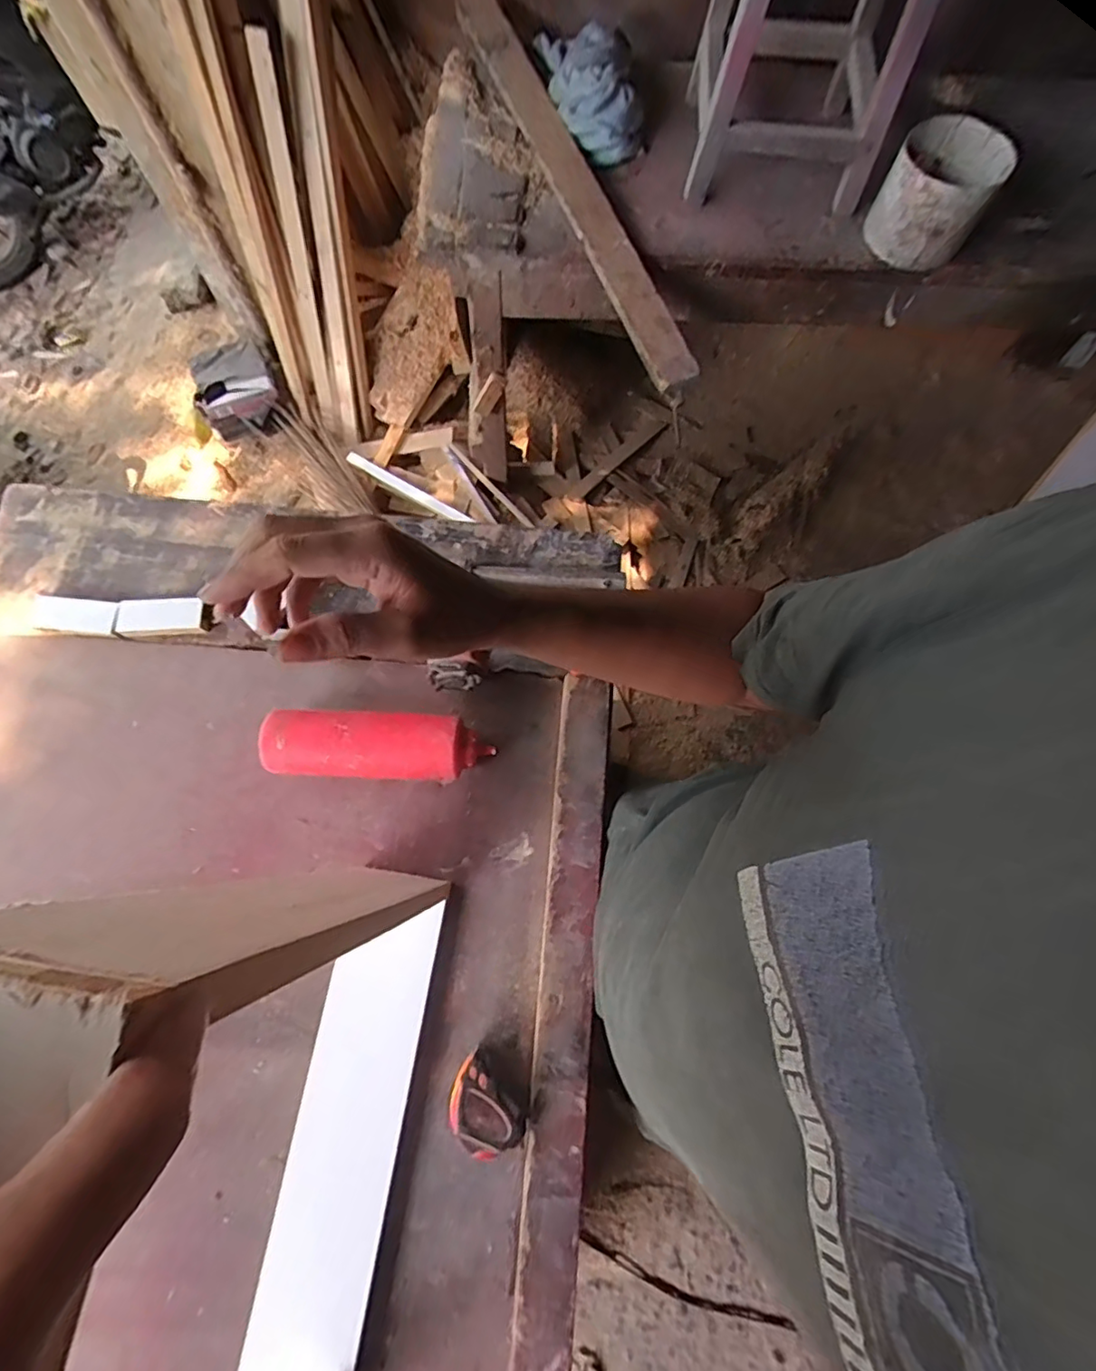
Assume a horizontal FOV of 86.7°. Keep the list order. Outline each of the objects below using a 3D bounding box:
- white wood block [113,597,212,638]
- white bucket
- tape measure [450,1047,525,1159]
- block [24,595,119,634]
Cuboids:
[{"bbox_3d":[-0.464,-0.082,0.699,0.111,0.020,0.041,-3,73,-2],"label":"white wood block"},{"bbox_3d":[0.662,-0.837,0.995,0.172,0.149,0.167,0,73,-1],"label":"white bucket"},{"bbox_3d":[-0.062,0.403,0.558,0.061,0.044,0.086,-35,76,-10],"label":"tape measure"},{"bbox_3d":[-0.574,-0.086,0.703,0.106,0.012,0.044,3,73,0],"label":"block"}]

